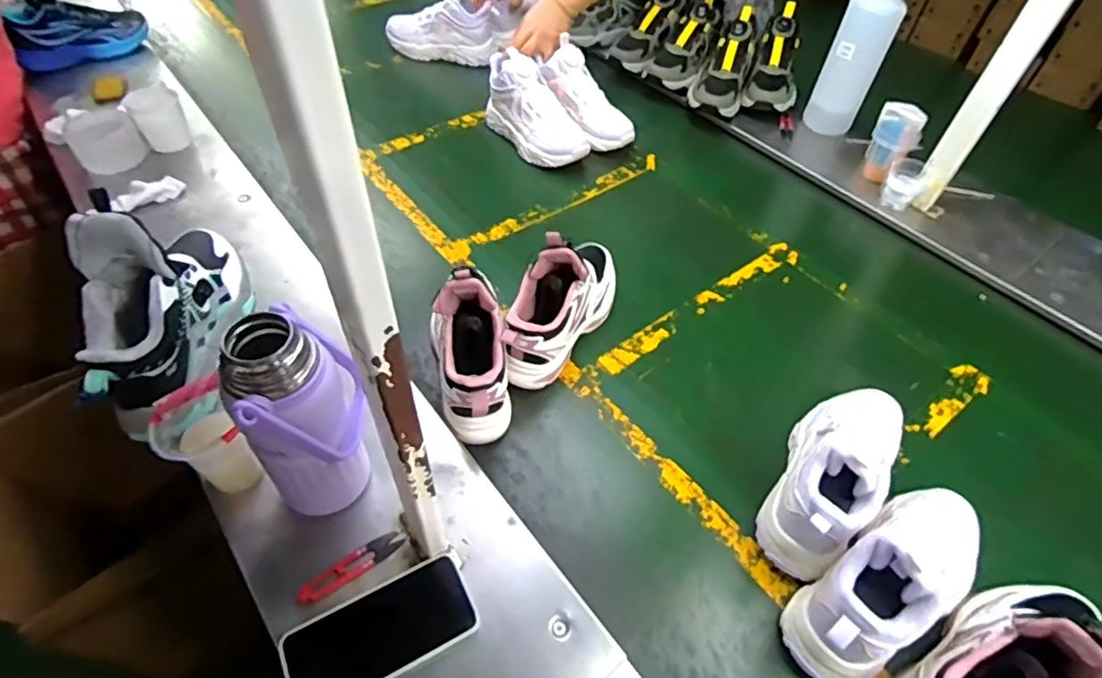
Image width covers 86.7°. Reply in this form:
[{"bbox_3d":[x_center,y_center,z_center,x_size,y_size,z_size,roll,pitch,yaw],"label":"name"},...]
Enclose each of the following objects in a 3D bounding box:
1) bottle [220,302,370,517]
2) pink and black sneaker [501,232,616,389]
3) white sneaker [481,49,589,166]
[{"bbox_3d":[-0.218,0.072,0.522,0.085,0.213,0.090,-24,56,-20],"label":"bottle"},{"bbox_3d":[0.017,-0.057,0.753,0.083,0.150,0.245,29,53,20],"label":"pink and black sneaker"},{"bbox_3d":[-0.032,-0.408,1.052,0.081,0.137,0.231,-28,57,-26],"label":"white sneaker"}]

